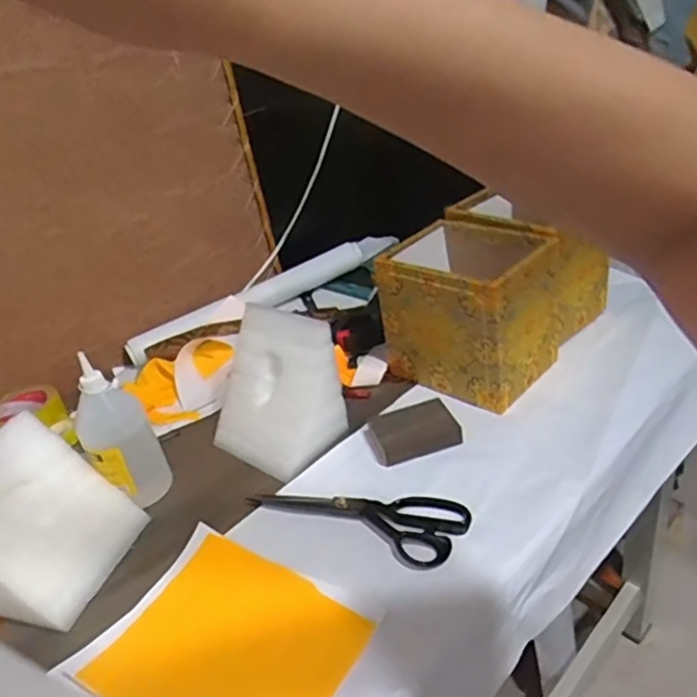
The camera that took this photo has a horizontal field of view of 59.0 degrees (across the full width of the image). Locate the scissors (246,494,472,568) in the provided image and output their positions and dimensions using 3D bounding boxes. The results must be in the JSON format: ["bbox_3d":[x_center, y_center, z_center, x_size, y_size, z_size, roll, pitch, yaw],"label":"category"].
[{"bbox_3d":[0.012,0.172,0.673,0.230,0.018,0.082,13,36,29],"label":"scissors"}]

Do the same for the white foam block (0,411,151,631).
[{"bbox_3d":[-0.318,0.171,0.638,0.115,0.139,0.150,5,33,18],"label":"white foam block"}]

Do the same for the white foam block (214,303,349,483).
[{"bbox_3d":[-0.099,0.047,0.767,0.146,0.156,0.113,20,40,37],"label":"white foam block"}]

